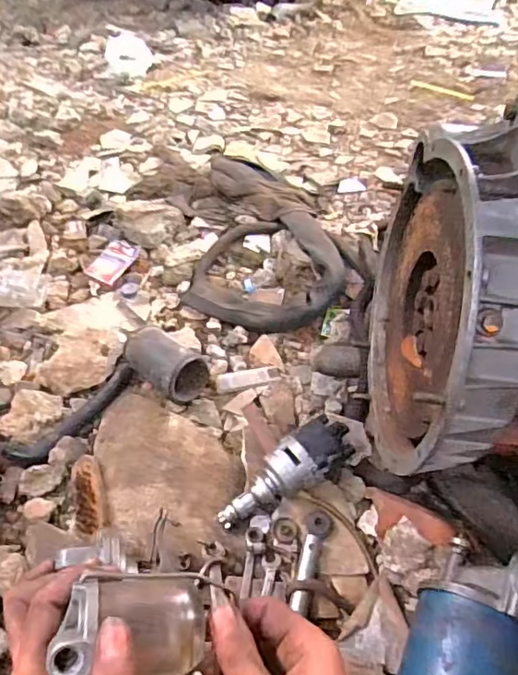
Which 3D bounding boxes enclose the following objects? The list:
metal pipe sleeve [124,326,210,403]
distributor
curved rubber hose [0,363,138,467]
[{"bbox_3d":[-0.142,0.034,0.836,0.083,0.066,0.131,-34,55,-29],"label":"metal pipe sleeve"},{"bbox_3d":[0.035,0.175,0.702,0.199,0.068,0.072,-34,53,-10],"label":"distributor"},{"bbox_3d":[-0.262,0.113,0.792,0.039,0.023,0.211,30,53,26],"label":"curved rubber hose"}]

